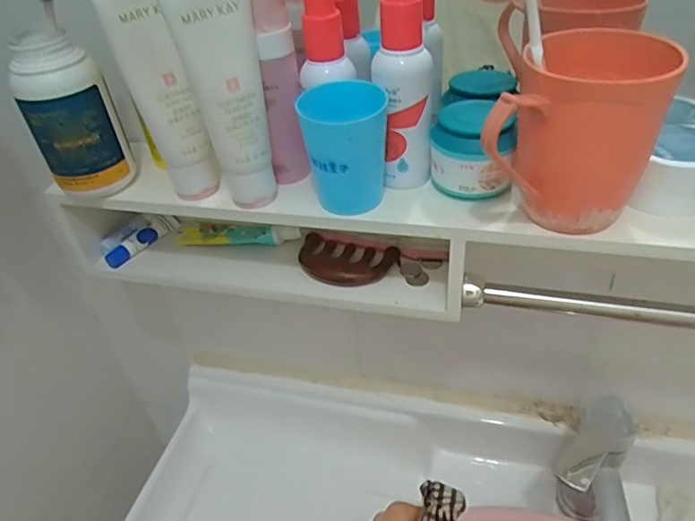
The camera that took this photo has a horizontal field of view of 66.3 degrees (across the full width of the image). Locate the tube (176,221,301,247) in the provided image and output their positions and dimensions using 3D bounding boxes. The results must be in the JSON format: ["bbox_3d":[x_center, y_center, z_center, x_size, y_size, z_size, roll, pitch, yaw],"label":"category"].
[{"bbox_3d":[-0.108,-0.028,0.529,0.130,0.023,0.030,3,38,12],"label":"tube"}]

